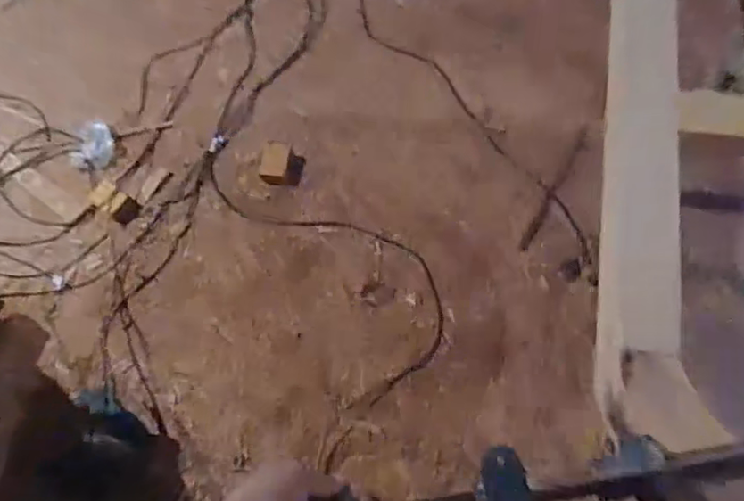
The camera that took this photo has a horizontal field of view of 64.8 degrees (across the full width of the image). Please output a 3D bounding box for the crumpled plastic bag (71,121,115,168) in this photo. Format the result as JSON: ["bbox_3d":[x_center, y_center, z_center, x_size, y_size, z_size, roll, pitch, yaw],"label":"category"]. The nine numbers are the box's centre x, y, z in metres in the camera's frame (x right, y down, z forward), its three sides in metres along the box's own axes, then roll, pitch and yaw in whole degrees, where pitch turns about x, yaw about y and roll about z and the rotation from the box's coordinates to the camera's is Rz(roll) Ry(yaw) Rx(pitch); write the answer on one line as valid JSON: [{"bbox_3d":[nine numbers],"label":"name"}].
[{"bbox_3d":[-0.828,-0.311,1.752,0.111,0.035,0.141,8,68,8],"label":"crumpled plastic bag"}]

